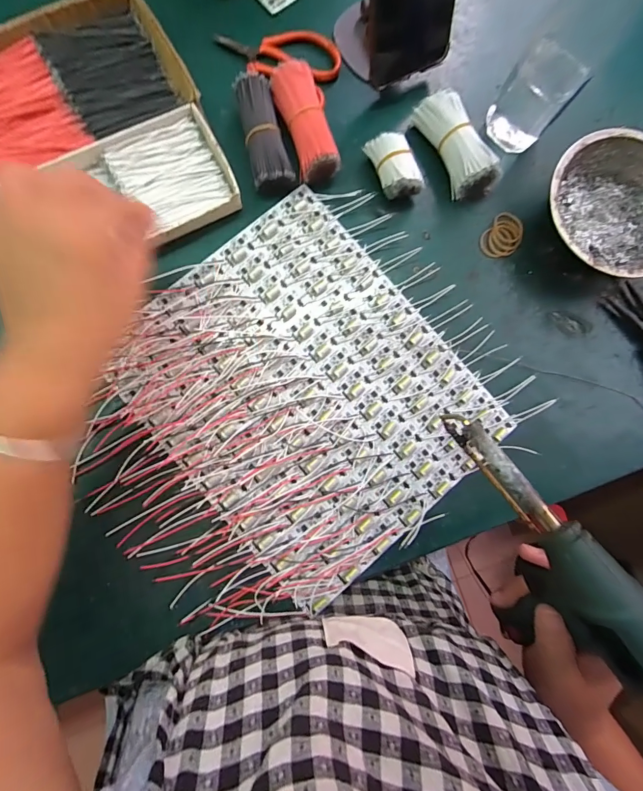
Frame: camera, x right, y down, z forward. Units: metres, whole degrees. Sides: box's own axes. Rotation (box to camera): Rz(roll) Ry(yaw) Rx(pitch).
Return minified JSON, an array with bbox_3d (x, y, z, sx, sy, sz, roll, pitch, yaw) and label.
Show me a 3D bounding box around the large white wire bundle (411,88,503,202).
[{"bbox_3d":[0.121,-0.227,0.333,0.038,0.037,0.097,-32,88,-6],"label":"large white wire bundle"}]

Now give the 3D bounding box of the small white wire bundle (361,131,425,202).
[{"bbox_3d":[0.063,-0.200,0.324,0.030,0.027,0.055,-24,88,-4],"label":"small white wire bundle"}]

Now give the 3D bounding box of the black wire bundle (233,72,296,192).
[{"bbox_3d":[-0.049,-0.223,0.318,0.034,0.026,0.090,-12,87,-3],"label":"black wire bundle"}]

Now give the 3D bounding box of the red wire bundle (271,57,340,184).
[{"bbox_3d":[-0.014,-0.233,0.319,0.034,0.030,0.090,-20,87,-3],"label":"red wire bundle"}]

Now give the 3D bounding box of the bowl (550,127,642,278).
[{"bbox_3d":[0.256,-0.163,0.333,0.121,0.046,0.128,-32,88,-6],"label":"bowl"}]

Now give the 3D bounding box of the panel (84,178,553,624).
[{"bbox_3d":[-0.029,0.009,0.310,0.330,0.021,0.280,-40,89,-4],"label":"panel"}]

